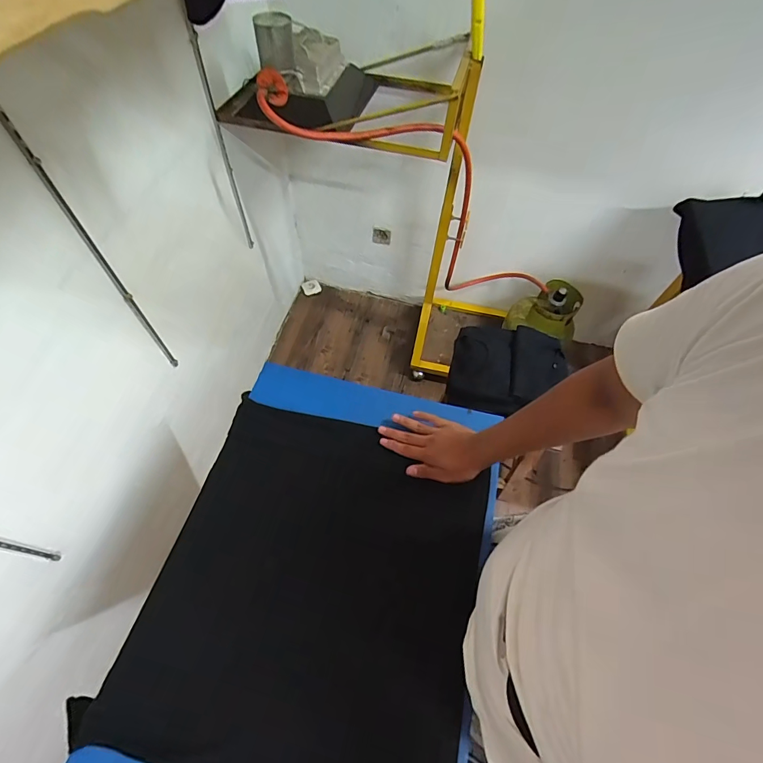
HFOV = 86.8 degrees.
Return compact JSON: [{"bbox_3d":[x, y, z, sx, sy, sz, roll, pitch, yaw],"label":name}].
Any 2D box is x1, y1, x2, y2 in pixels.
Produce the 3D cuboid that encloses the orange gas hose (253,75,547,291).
[{"bbox_3d":[0.185,-0.502,1.250,0.353,1.150,0.111,-1,79,37],"label":"orange gas hose"}]

